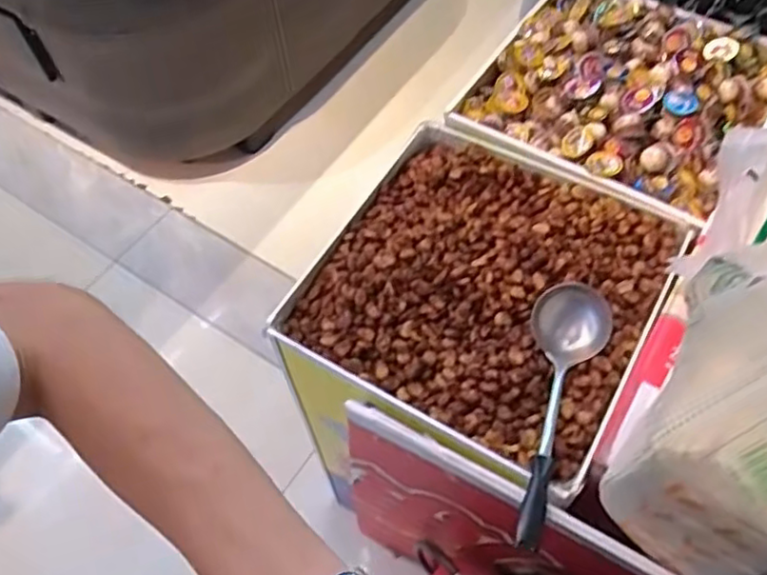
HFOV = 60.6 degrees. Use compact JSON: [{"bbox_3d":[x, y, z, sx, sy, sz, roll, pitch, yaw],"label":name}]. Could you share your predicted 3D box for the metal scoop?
[{"bbox_3d":[0.189,0.131,0.727,0.084,0.036,0.305,14,61,12],"label":"metal scoop"}]

